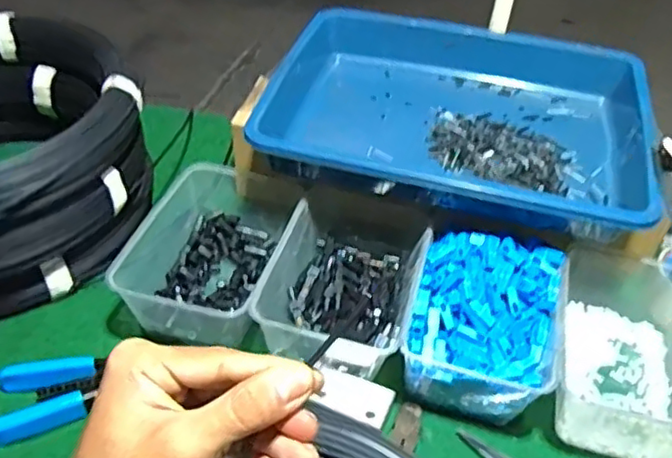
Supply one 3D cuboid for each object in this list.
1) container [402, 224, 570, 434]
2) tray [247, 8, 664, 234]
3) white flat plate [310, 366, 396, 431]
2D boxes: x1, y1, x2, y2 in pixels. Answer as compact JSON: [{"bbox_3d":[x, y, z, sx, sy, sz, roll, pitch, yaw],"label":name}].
[{"bbox_3d":[0.121,0.075,0.541,0.118,0.083,0.143,11,40,9],"label":"container"},{"bbox_3d":[0.118,-0.112,0.637,0.344,0.067,0.264,12,41,10],"label":"tray"},{"bbox_3d":[0.013,0.128,0.497,0.058,0.008,0.039,16,41,15],"label":"white flat plate"}]

